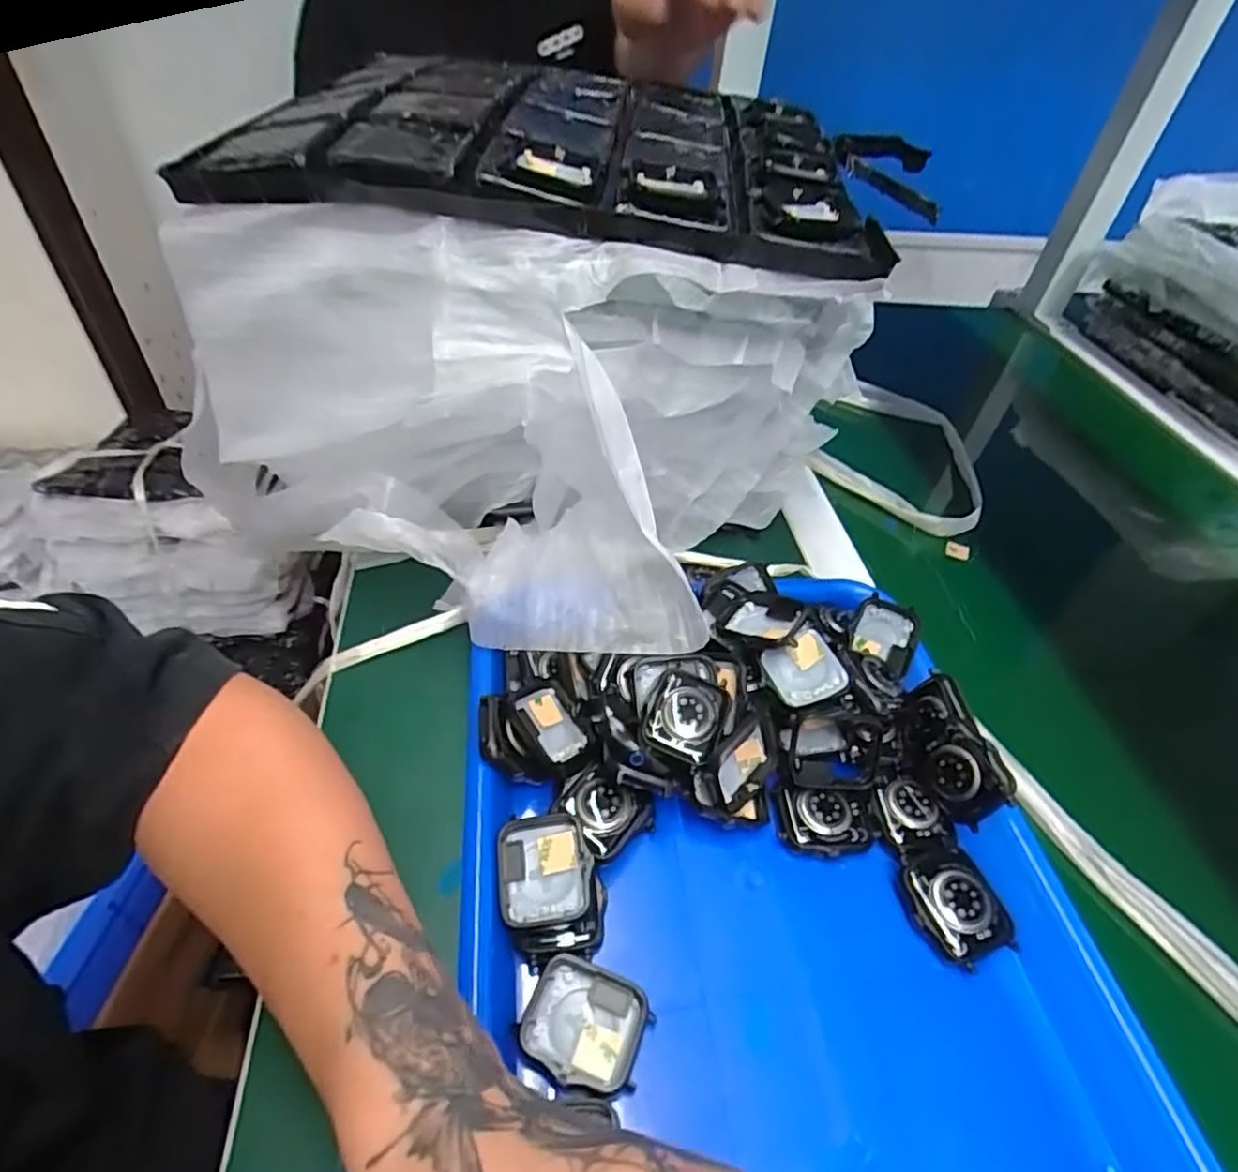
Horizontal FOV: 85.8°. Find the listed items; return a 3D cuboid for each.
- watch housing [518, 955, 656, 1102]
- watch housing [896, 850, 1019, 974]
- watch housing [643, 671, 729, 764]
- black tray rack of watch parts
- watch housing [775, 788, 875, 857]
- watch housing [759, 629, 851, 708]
[{"bbox_3d":[-0.013,0.169,0.255,0.046,0.010,0.037,18,46,13],"label":"watch housing"},{"bbox_3d":[0.147,0.139,0.290,0.038,0.014,0.042,-5,45,-10],"label":"watch housing"},{"bbox_3d":[0.032,0.061,0.315,0.034,0.014,0.038,17,45,12],"label":"watch housing"},{"bbox_3d":[-0.031,-0.266,0.392,0.341,0.035,0.253,8,44,3],"label":"black tray rack of watch parts"},{"bbox_3d":[0.098,0.111,0.316,0.045,0.011,0.030,3,44,-2],"label":"watch housing"},{"bbox_3d":[0.093,0.042,0.335,0.036,0.009,0.037,-27,47,-3],"label":"watch housing"}]

